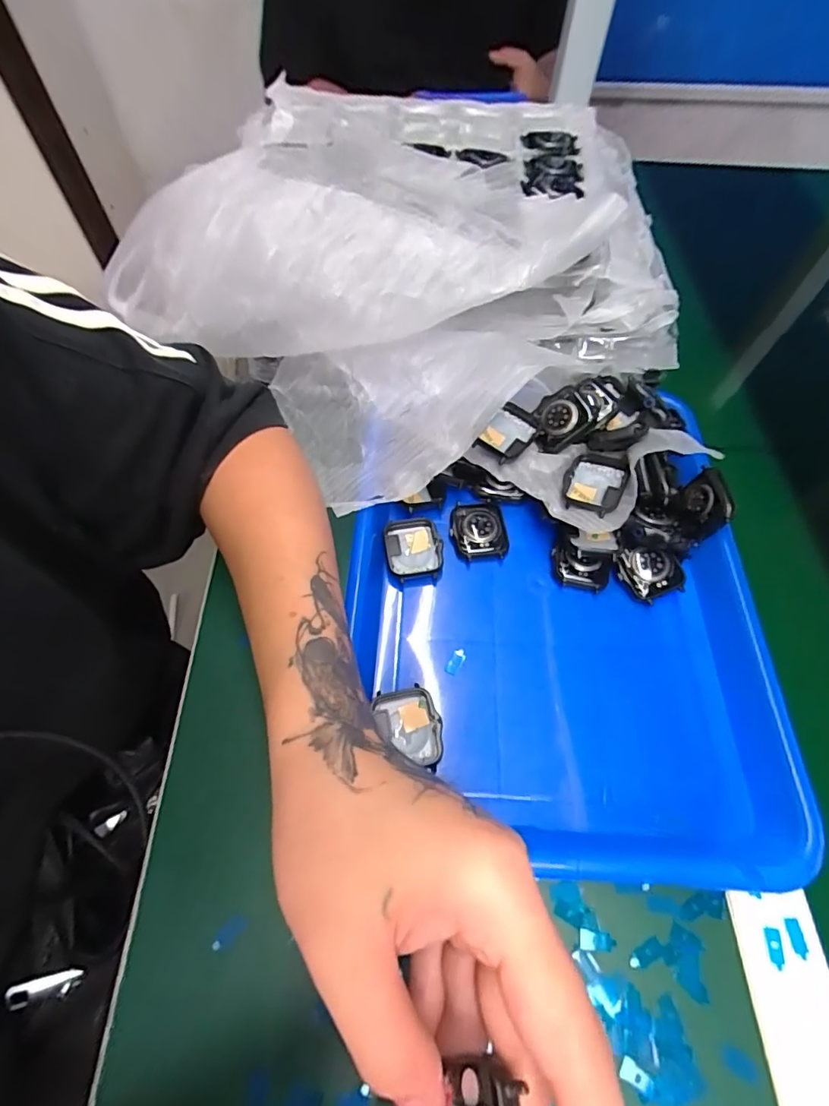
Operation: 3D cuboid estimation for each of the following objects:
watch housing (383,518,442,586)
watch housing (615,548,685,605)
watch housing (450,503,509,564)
[{"bbox_3d":[-0.001,-0.002,0.341,0.037,0.008,0.047,-5,61,-3],"label":"watch housing"},{"bbox_3d":[0.156,0.012,0.327,0.037,0.013,0.037,-1,85,12],"label":"watch housing"},{"bbox_3d":[0.046,-0.017,0.350,0.037,0.010,0.043,-4,61,-3],"label":"watch housing"}]

